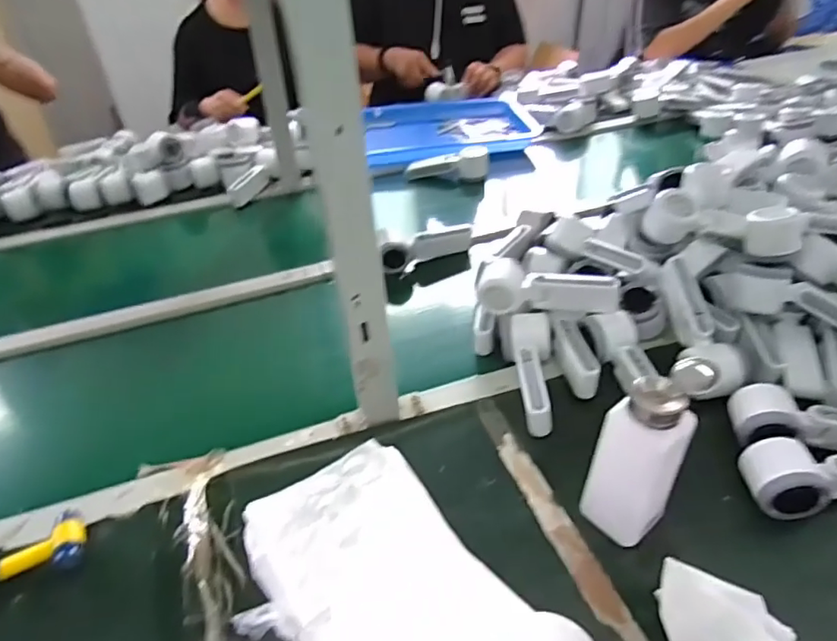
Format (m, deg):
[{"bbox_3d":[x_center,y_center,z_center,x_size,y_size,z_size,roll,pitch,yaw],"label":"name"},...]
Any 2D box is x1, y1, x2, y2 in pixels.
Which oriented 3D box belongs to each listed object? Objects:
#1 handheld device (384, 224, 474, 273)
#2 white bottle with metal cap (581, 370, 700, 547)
[{"bbox_3d":[0.013,-0.118,0.895,0.152,0.047,0.033,-16,40,-16],"label":"handheld device"},{"bbox_3d":[0.182,0.121,0.474,0.066,0.156,0.044,19,43,26],"label":"white bottle with metal cap"}]

